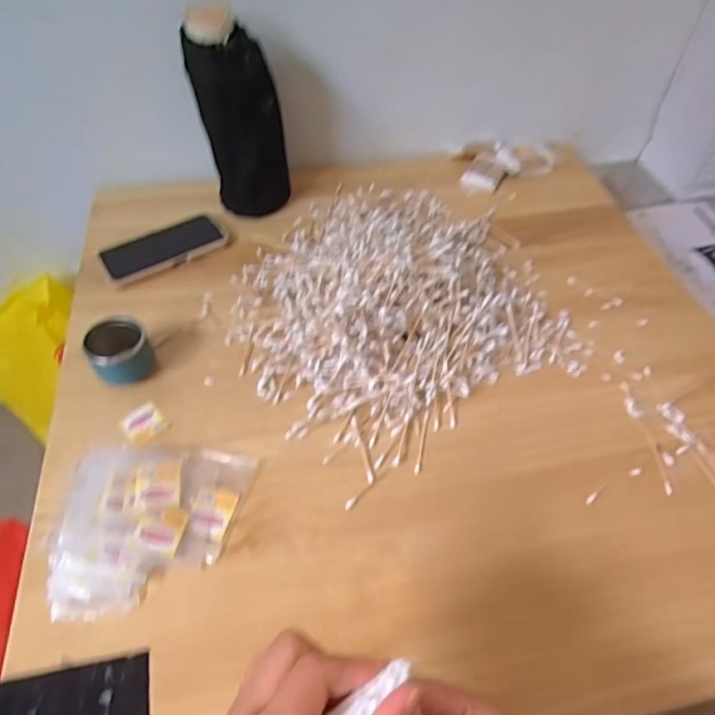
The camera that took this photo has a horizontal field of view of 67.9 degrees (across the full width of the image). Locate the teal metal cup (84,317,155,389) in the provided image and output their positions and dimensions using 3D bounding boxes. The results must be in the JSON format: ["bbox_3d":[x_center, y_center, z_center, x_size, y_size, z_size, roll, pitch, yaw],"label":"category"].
[{"bbox_3d":[-0.255,-0.006,0.573,0.063,0.052,0.054,-28,58,-22],"label":"teal metal cup"}]

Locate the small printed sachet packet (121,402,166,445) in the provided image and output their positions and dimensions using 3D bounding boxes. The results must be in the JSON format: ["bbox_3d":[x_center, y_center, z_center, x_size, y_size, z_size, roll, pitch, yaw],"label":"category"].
[{"bbox_3d":[-0.221,0.069,0.549,0.037,0.006,0.042,-32,59,-22],"label":"small printed sachet packet"}]

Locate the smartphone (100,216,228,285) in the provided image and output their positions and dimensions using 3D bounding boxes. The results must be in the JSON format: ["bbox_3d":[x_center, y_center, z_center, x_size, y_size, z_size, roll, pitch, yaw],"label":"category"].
[{"bbox_3d":[-0.259,-0.148,0.708,0.155,0.010,0.072,-33,59,-23],"label":"smartphone"}]

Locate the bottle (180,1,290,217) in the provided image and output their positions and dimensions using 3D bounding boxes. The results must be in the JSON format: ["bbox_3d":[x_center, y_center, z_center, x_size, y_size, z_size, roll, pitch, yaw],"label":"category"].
[{"bbox_3d":[-0.150,-0.301,0.689,0.099,0.243,0.076,28,56,19],"label":"bottle"}]

